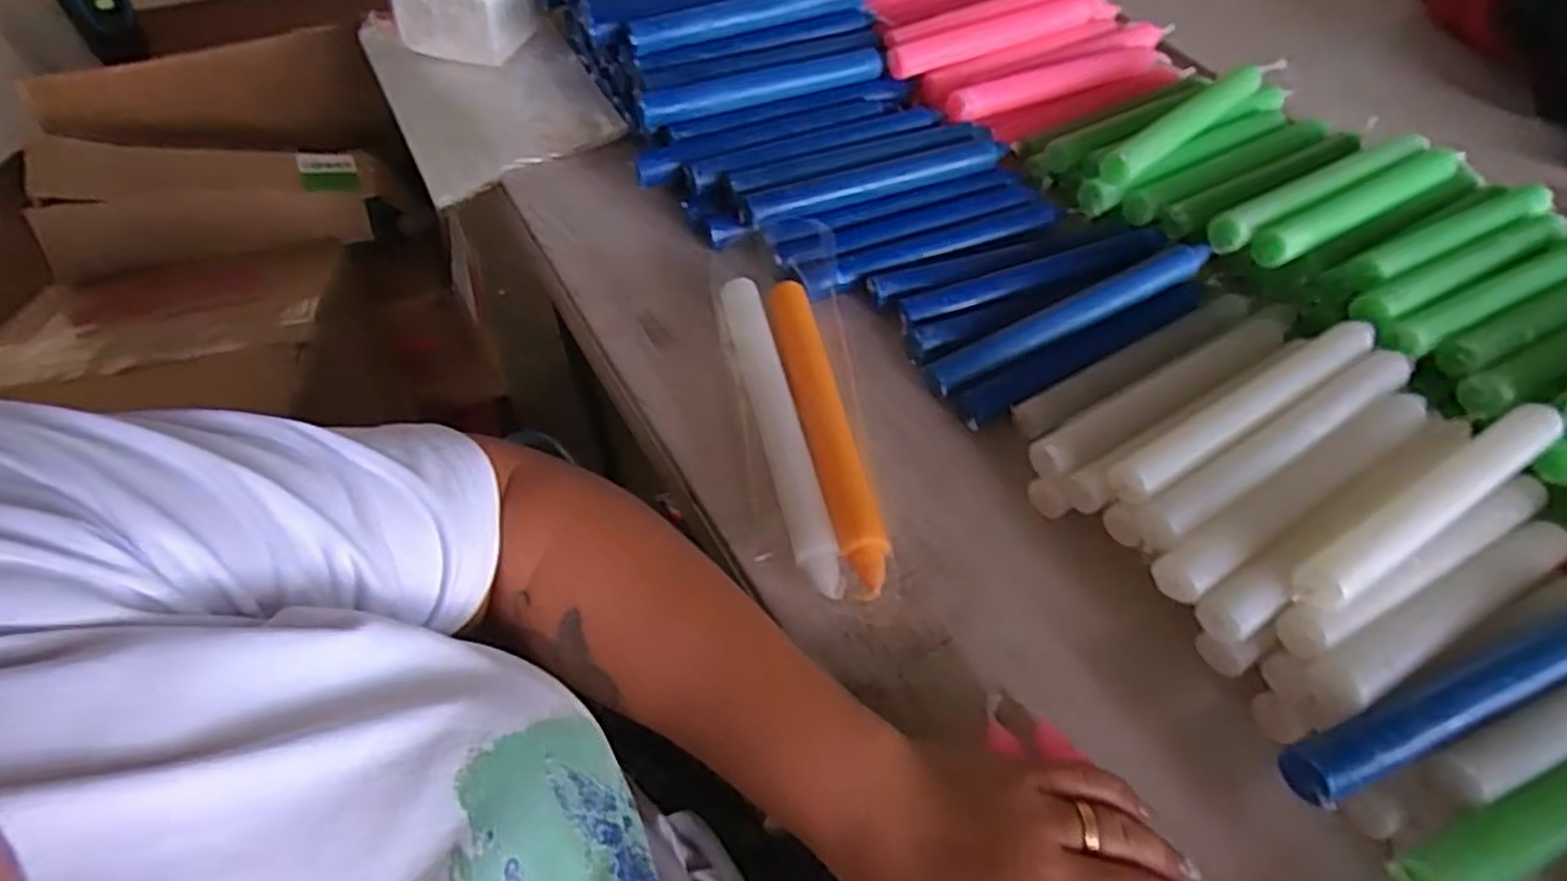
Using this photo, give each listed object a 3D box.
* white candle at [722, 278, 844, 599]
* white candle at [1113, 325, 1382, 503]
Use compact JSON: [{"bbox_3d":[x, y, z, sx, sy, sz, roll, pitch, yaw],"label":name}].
[{"bbox_3d":[-0.005,-0.008,0.423,0.021,0.028,0.204,-11,56,-10],"label":"white candle"},{"bbox_3d":[0.245,-0.015,0.402,0.191,0.024,0.022,-27,61,-20],"label":"white candle"}]

